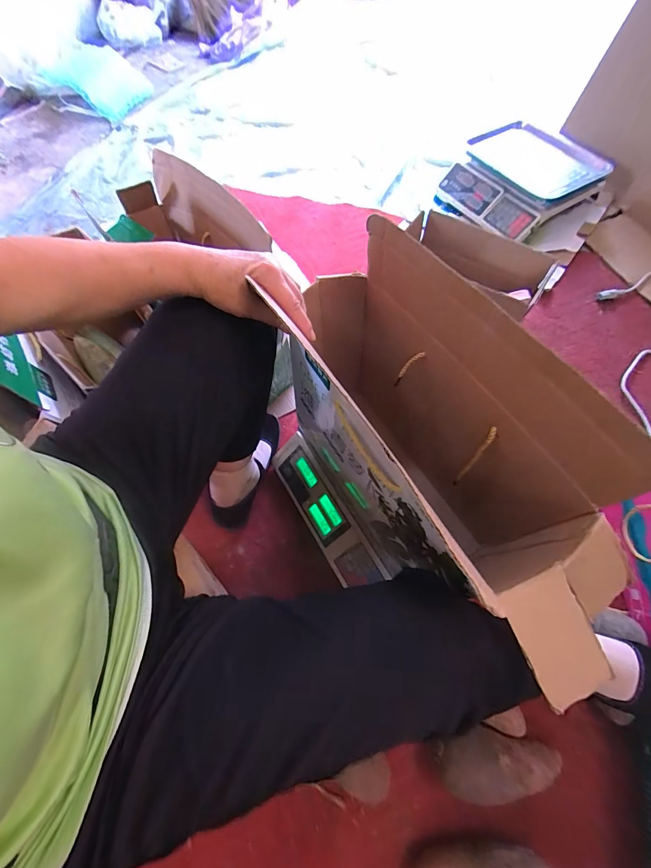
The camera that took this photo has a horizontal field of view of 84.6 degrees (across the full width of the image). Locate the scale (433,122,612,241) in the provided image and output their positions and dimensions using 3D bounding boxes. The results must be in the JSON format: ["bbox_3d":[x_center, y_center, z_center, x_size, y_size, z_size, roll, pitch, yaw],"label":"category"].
[{"bbox_3d":[0.578,-0.741,1.032,0.354,0.112,0.341,-36,68,-15],"label":"scale"}]

